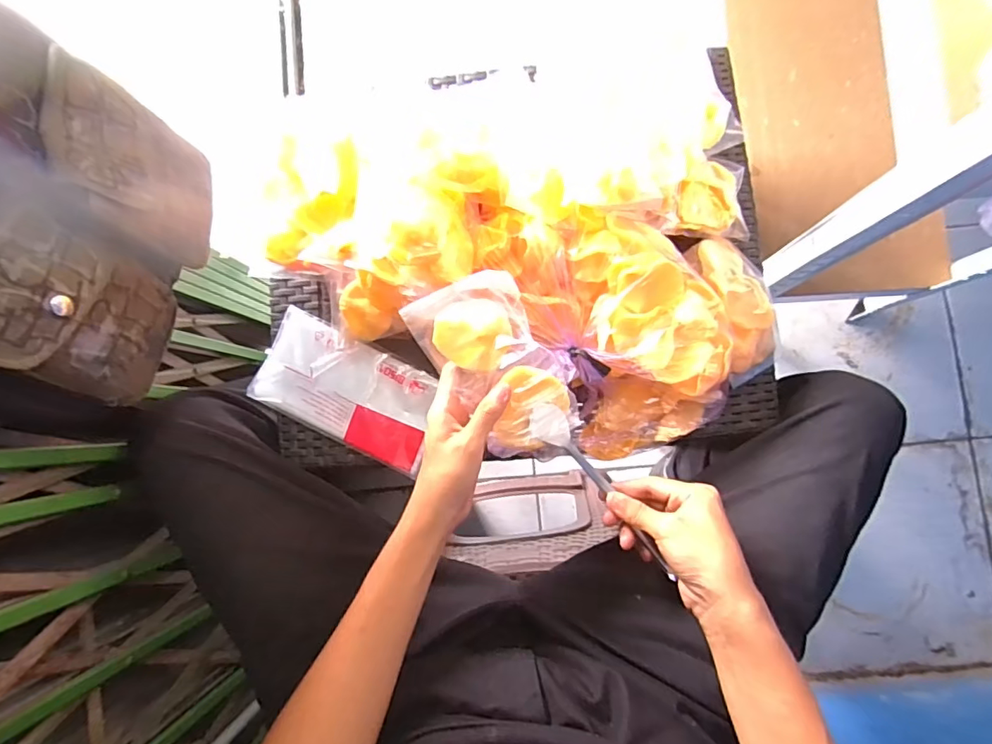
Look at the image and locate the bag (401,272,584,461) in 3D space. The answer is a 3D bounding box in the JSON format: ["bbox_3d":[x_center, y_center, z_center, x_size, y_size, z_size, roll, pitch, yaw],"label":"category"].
[{"bbox_3d":[0.004,-0.002,0.424,0.088,0.039,0.156,-31,83,0],"label":"bag"}]

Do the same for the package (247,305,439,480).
[{"bbox_3d":[-0.161,0.019,0.560,0.203,0.016,0.105,26,86,6],"label":"package"}]

